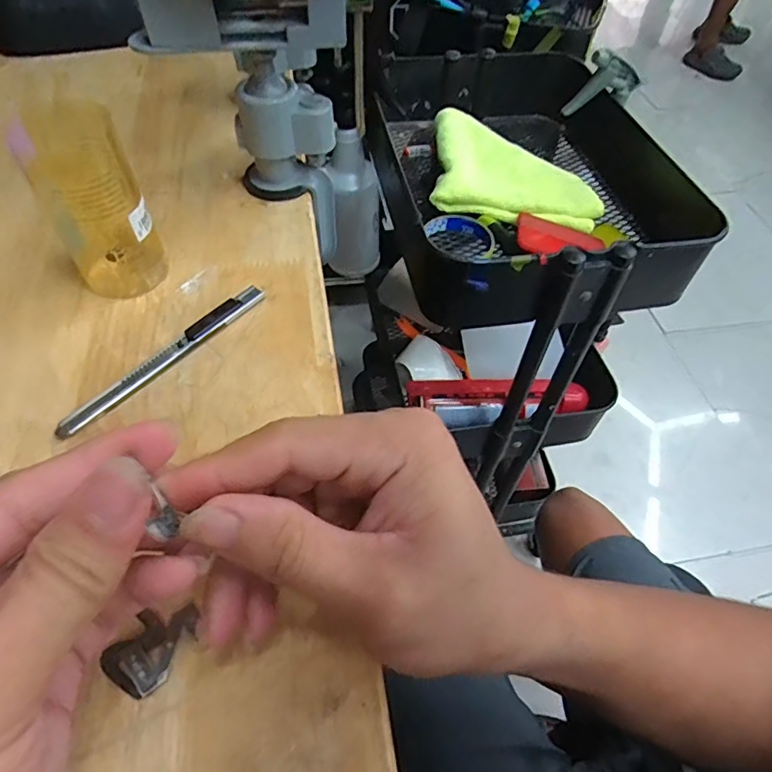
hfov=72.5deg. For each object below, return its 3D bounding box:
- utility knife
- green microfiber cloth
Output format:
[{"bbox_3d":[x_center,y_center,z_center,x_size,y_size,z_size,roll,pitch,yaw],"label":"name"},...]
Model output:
[{"bbox_3d":[-0.122,-0.018,0.296,0.012,0.009,0.133,34,59,21],"label":"utility knife"},{"bbox_3d":[0.159,-0.275,0.654,0.196,0.033,0.183,7,53,3],"label":"green microfiber cloth"}]

